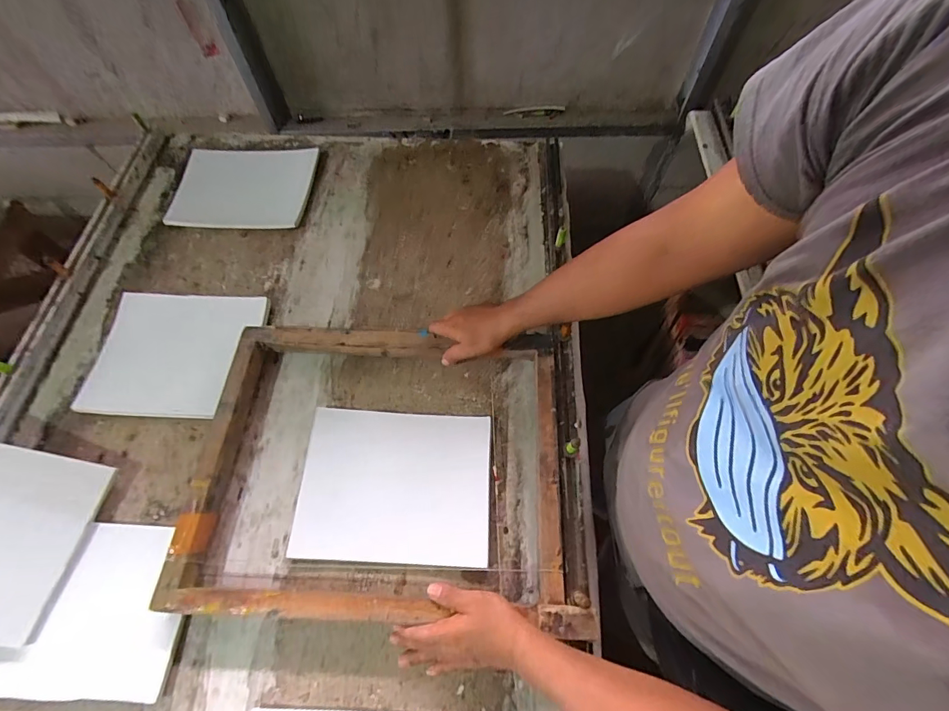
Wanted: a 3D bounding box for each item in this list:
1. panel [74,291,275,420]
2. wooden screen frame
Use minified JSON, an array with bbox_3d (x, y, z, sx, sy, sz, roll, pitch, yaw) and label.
[{"bbox_3d":[-0.502,-0.004,0.715,0.247,0.016,0.217,3,71,-5],"label":"panel"},{"bbox_3d":[-0.131,0.137,0.599,0.517,0.059,0.412,2,62,3],"label":"wooden screen frame"}]

